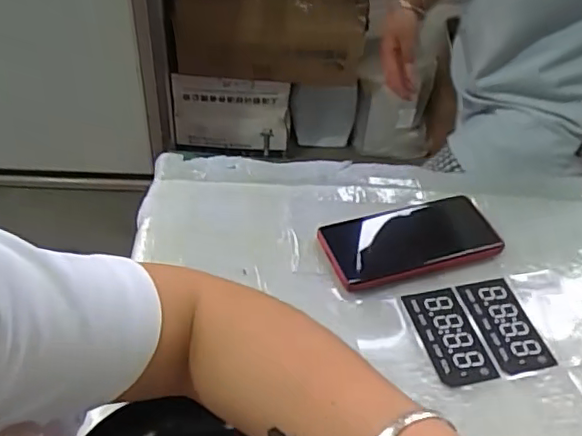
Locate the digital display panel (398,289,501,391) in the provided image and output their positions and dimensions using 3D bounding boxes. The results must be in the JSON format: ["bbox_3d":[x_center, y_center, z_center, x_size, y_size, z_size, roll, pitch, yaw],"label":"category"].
[{"bbox_3d":[0.133,0.100,0.507,0.048,0.006,0.092,-7,46,-14],"label":"digital display panel"}]

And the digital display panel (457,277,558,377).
[{"bbox_3d":[0.184,0.092,0.519,0.049,0.007,0.095,-6,45,-12],"label":"digital display panel"}]

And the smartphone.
[{"bbox_3d":[0.117,0.020,0.575,0.170,0.017,0.080,-13,47,-19],"label":"smartphone"}]

